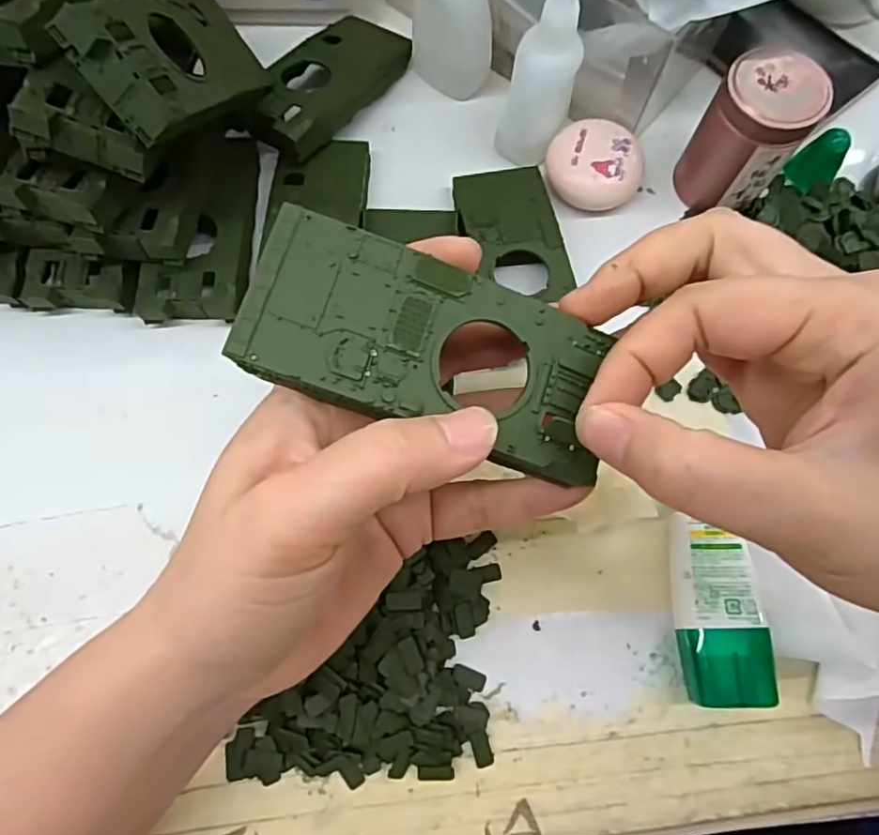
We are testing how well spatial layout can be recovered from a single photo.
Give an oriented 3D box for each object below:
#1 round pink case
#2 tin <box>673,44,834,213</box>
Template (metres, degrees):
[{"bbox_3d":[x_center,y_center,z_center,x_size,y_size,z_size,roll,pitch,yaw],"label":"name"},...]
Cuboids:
[{"bbox_3d":[0.079,-0.127,0.311,0.048,0.025,0.042,23,74,7],"label":"round pink case"},{"bbox_3d":[0.147,-0.134,0.291,0.043,0.062,0.044,0,73,0],"label":"tin"}]

